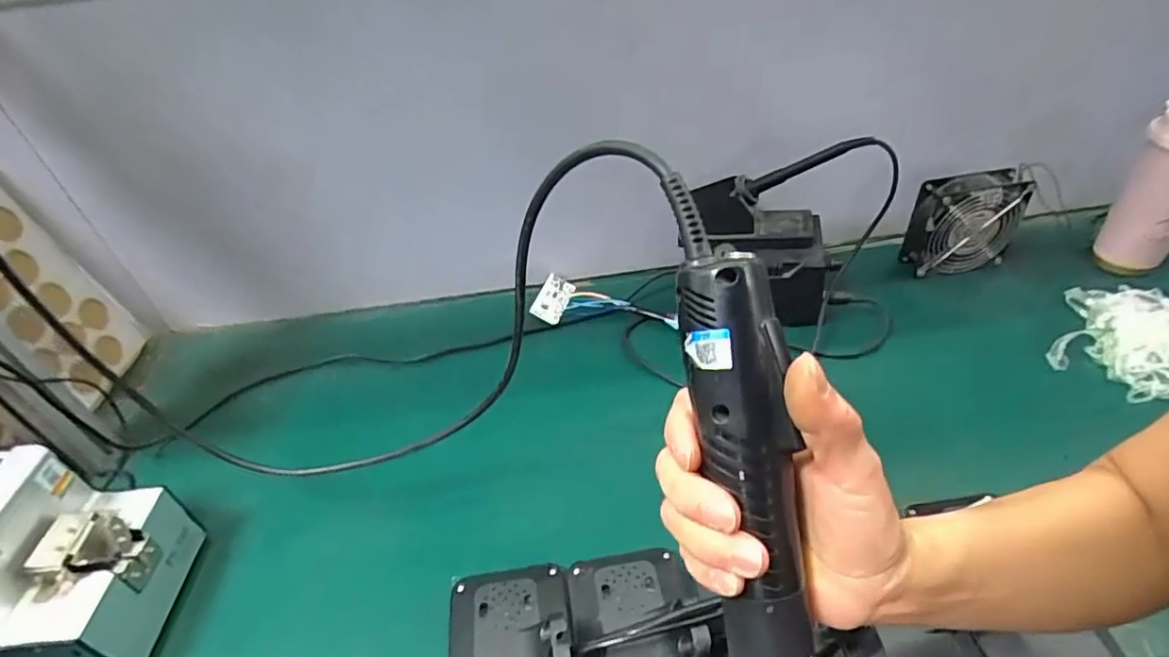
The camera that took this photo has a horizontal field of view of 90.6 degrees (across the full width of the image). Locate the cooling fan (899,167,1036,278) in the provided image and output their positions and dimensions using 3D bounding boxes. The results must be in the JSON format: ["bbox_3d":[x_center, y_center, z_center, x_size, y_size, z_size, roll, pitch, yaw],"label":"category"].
[{"bbox_3d":[0.466,-0.127,0.714,0.121,0.115,0.048,-6,41,1],"label":"cooling fan"}]

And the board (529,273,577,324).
[{"bbox_3d":[-0.040,-0.040,0.750,0.040,0.007,0.074,27,52,-4],"label":"board"}]

